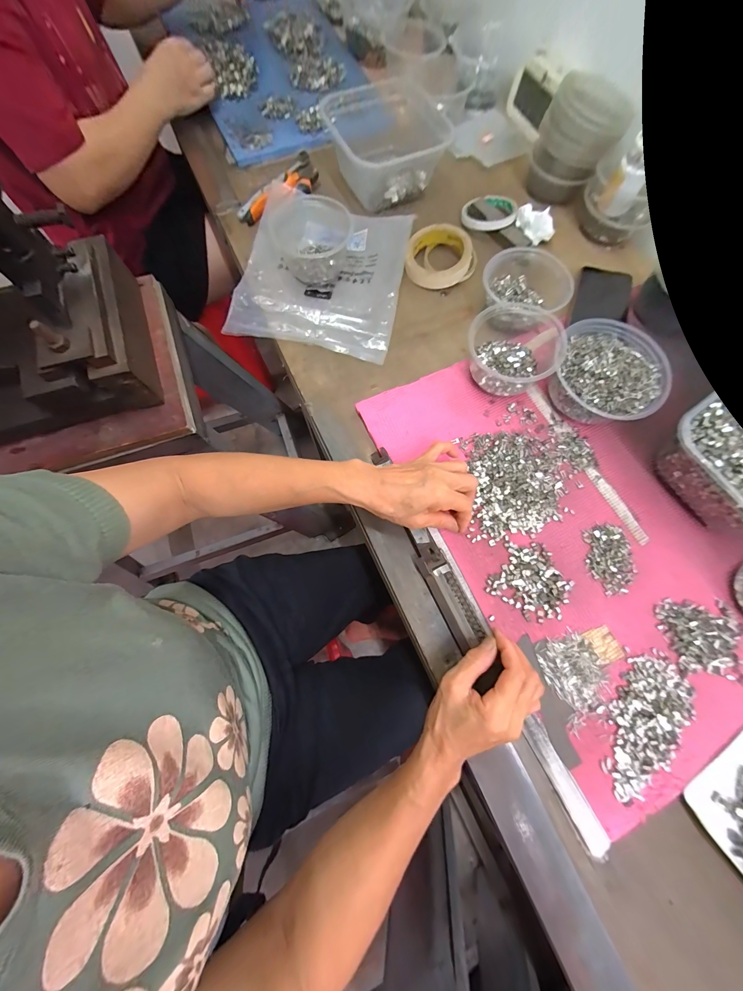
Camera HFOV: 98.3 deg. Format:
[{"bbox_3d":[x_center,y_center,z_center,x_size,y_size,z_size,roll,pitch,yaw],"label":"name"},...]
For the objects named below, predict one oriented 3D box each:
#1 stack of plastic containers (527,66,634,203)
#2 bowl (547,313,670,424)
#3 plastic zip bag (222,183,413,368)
[{"bbox_3d":[0.319,-0.552,0.498,0.115,0.101,0.090,25,75,6],"label":"stack of plastic containers"},{"bbox_3d":[0.296,-0.153,0.409,0.123,0.059,0.134,0,75,0],"label":"bowl"},{"bbox_3d":[-0.075,-0.342,0.483,0.235,0.028,0.256,11,75,3],"label":"plastic zip bag"}]

